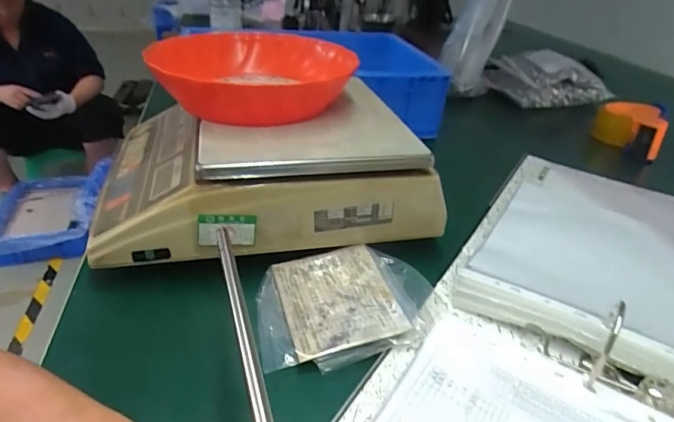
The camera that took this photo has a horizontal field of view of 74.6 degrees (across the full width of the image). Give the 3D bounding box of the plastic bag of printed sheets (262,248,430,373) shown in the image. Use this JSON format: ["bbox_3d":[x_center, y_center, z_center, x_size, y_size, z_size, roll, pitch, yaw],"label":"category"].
[{"bbox_3d":[0.008,0.074,0.371,0.147,0.018,0.112,-7,33,-13],"label":"plastic bag of printed sheets"}]

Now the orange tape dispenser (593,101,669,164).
[{"bbox_3d":[0.473,-0.136,0.721,0.100,0.057,0.135,22,37,26],"label":"orange tape dispenser"}]

